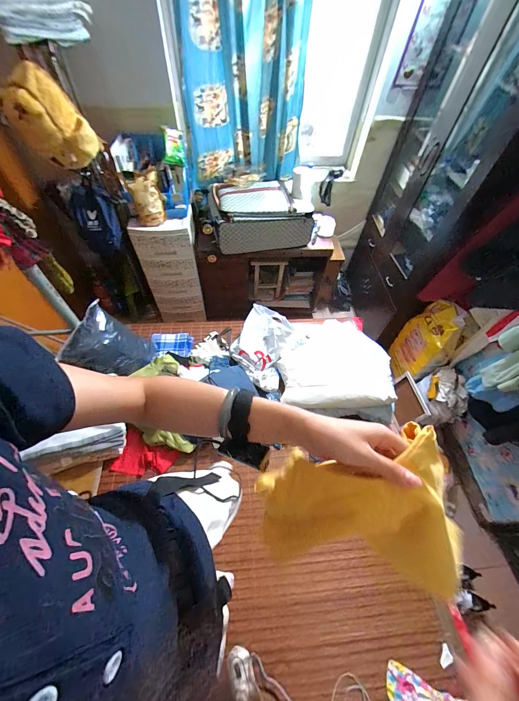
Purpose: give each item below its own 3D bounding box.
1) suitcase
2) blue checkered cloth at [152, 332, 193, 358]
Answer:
[{"bbox_3d":[0.007,-0.763,1.634,0.556,0.295,0.272,-3,58,-5],"label":"suitcase"},{"bbox_3d":[-0.522,-0.040,1.654,0.248,0.033,0.155,2,57,-2],"label":"blue checkered cloth"}]

